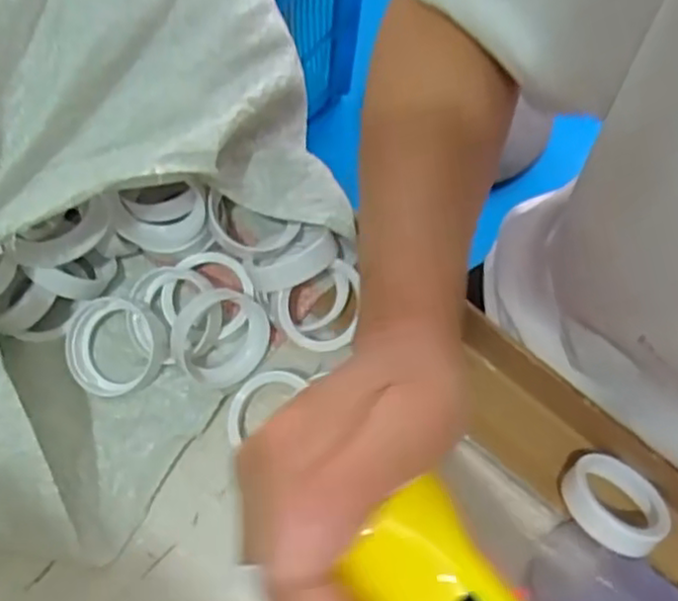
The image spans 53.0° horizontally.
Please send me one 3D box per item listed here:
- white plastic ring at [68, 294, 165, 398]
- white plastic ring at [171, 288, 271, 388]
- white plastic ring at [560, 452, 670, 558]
[{"bbox_3d":[-0.126,0.026,0.384,0.053,0.016,0.053,0,92,-3],"label":"white plastic ring"},{"bbox_3d":[-0.066,0.020,0.377,0.053,0.055,0.015,-29,32,-18],"label":"white plastic ring"},{"bbox_3d":[0.146,0.106,0.359,0.051,0.021,0.051,8,43,-8],"label":"white plastic ring"}]

